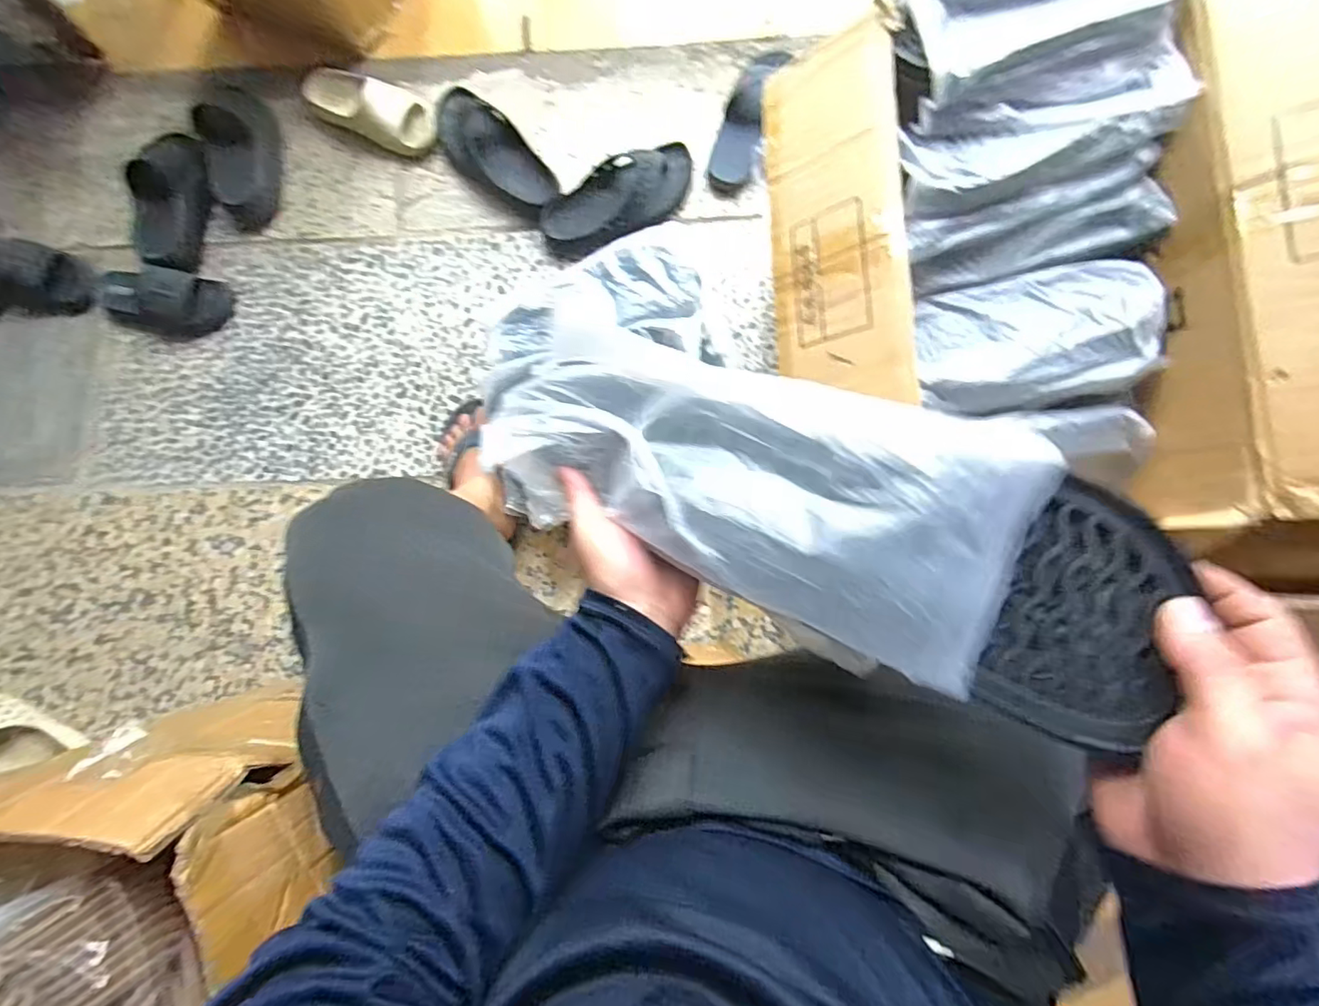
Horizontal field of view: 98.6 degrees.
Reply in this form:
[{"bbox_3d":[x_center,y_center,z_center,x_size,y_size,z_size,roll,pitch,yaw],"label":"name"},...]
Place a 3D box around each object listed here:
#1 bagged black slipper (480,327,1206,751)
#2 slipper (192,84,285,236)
[{"bbox_3d":[0.059,-0.005,0.307,0.366,0.046,0.120,23,84,25],"label":"bagged black slipper"},{"bbox_3d":[-0.703,-0.594,0.960,0.105,0.084,0.229,-13,82,1],"label":"slipper"}]

